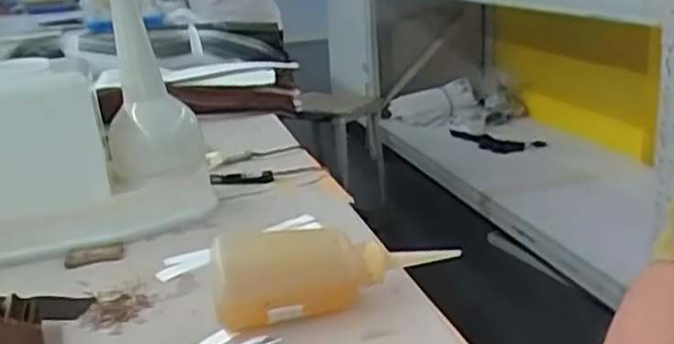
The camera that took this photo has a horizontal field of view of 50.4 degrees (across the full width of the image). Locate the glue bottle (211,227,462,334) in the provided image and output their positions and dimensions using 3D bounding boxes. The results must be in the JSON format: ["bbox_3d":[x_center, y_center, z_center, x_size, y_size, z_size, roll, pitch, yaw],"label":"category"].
[{"bbox_3d":[-0.005,0.067,0.510,0.168,0.053,0.052,-11,20,-20],"label":"glue bottle"}]

